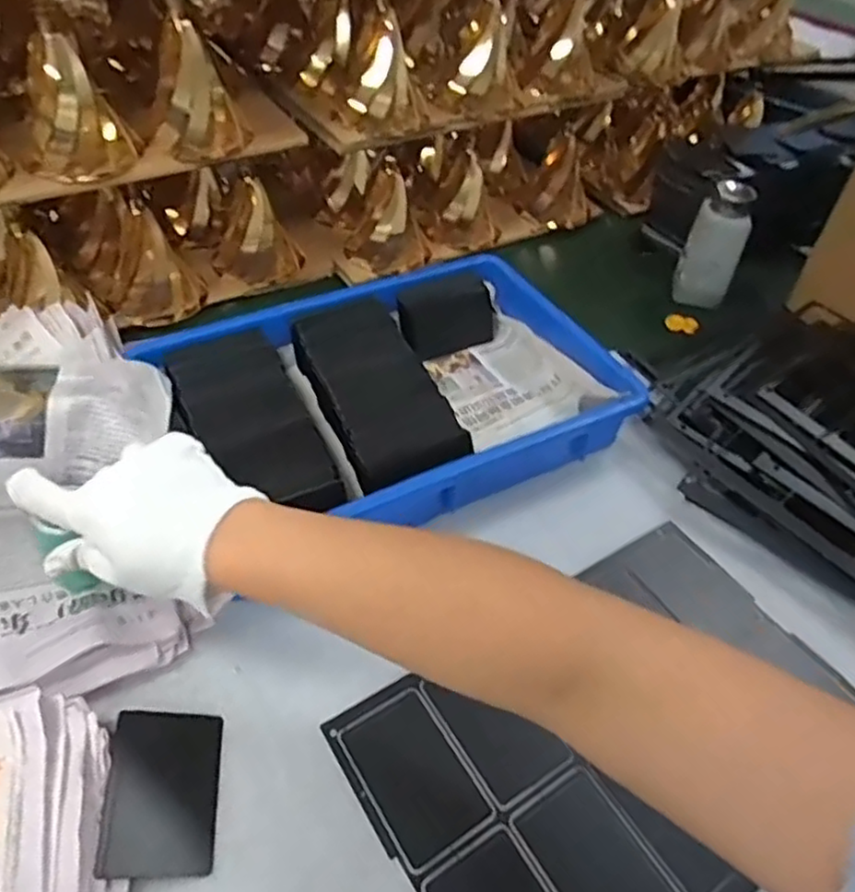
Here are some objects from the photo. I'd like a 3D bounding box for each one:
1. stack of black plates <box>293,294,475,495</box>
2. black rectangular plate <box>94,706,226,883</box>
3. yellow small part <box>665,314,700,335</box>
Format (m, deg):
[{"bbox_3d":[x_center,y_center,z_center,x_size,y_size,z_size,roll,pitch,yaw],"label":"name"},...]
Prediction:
[{"bbox_3d":[-0.042,-0.039,0.581,0.098,0.052,0.199,-15,50,-20],"label":"stack of black plates"},{"bbox_3d":[-0.147,0.191,0.384,0.058,0.005,0.085,12,42,-21],"label":"black rectangular plate"},{"bbox_3d":[0.272,-0.130,0.734,0.014,0.015,0.037,-32,42,-31],"label":"yellow small part"}]

